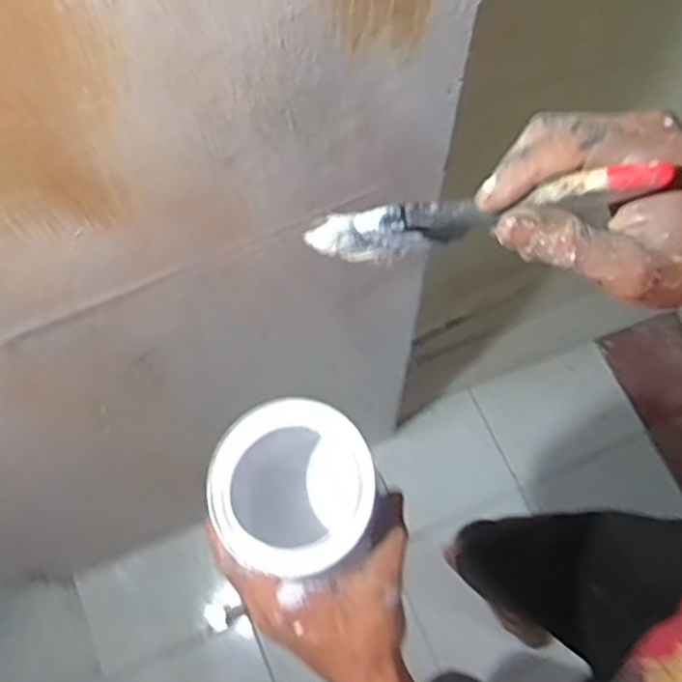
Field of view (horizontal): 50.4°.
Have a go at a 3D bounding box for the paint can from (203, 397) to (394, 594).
[{"bbox_3d":[-0.031,0.105,0.498,0.100,0.110,0.101,-38,75,-13],"label":"paint can"}]

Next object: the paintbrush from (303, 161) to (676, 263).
[{"bbox_3d":[0.062,-0.059,0.347,0.178,0.042,0.011,-7,64,40],"label":"paintbrush"}]

